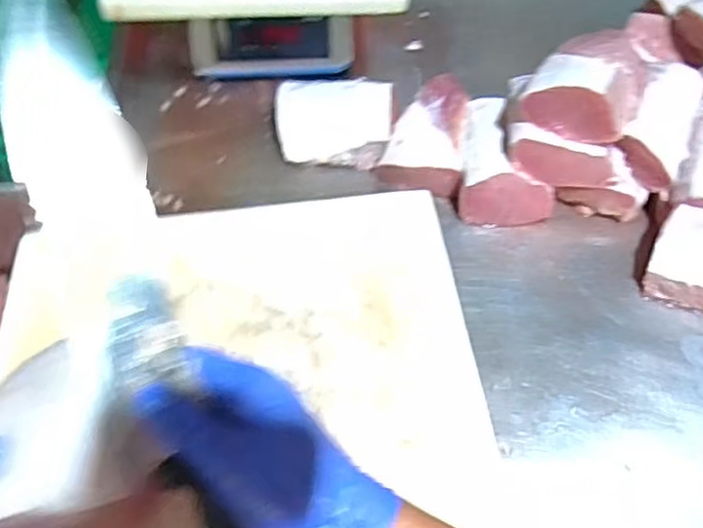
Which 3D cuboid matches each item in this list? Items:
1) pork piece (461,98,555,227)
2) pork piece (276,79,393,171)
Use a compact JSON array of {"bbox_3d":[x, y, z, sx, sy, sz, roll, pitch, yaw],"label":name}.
[{"bbox_3d":[0.195,-0.138,0.824,0.113,0.069,0.172,2,55,-1],"label":"pork piece"},{"bbox_3d":[-0.024,-0.192,0.859,0.154,0.063,0.112,8,55,3],"label":"pork piece"}]

